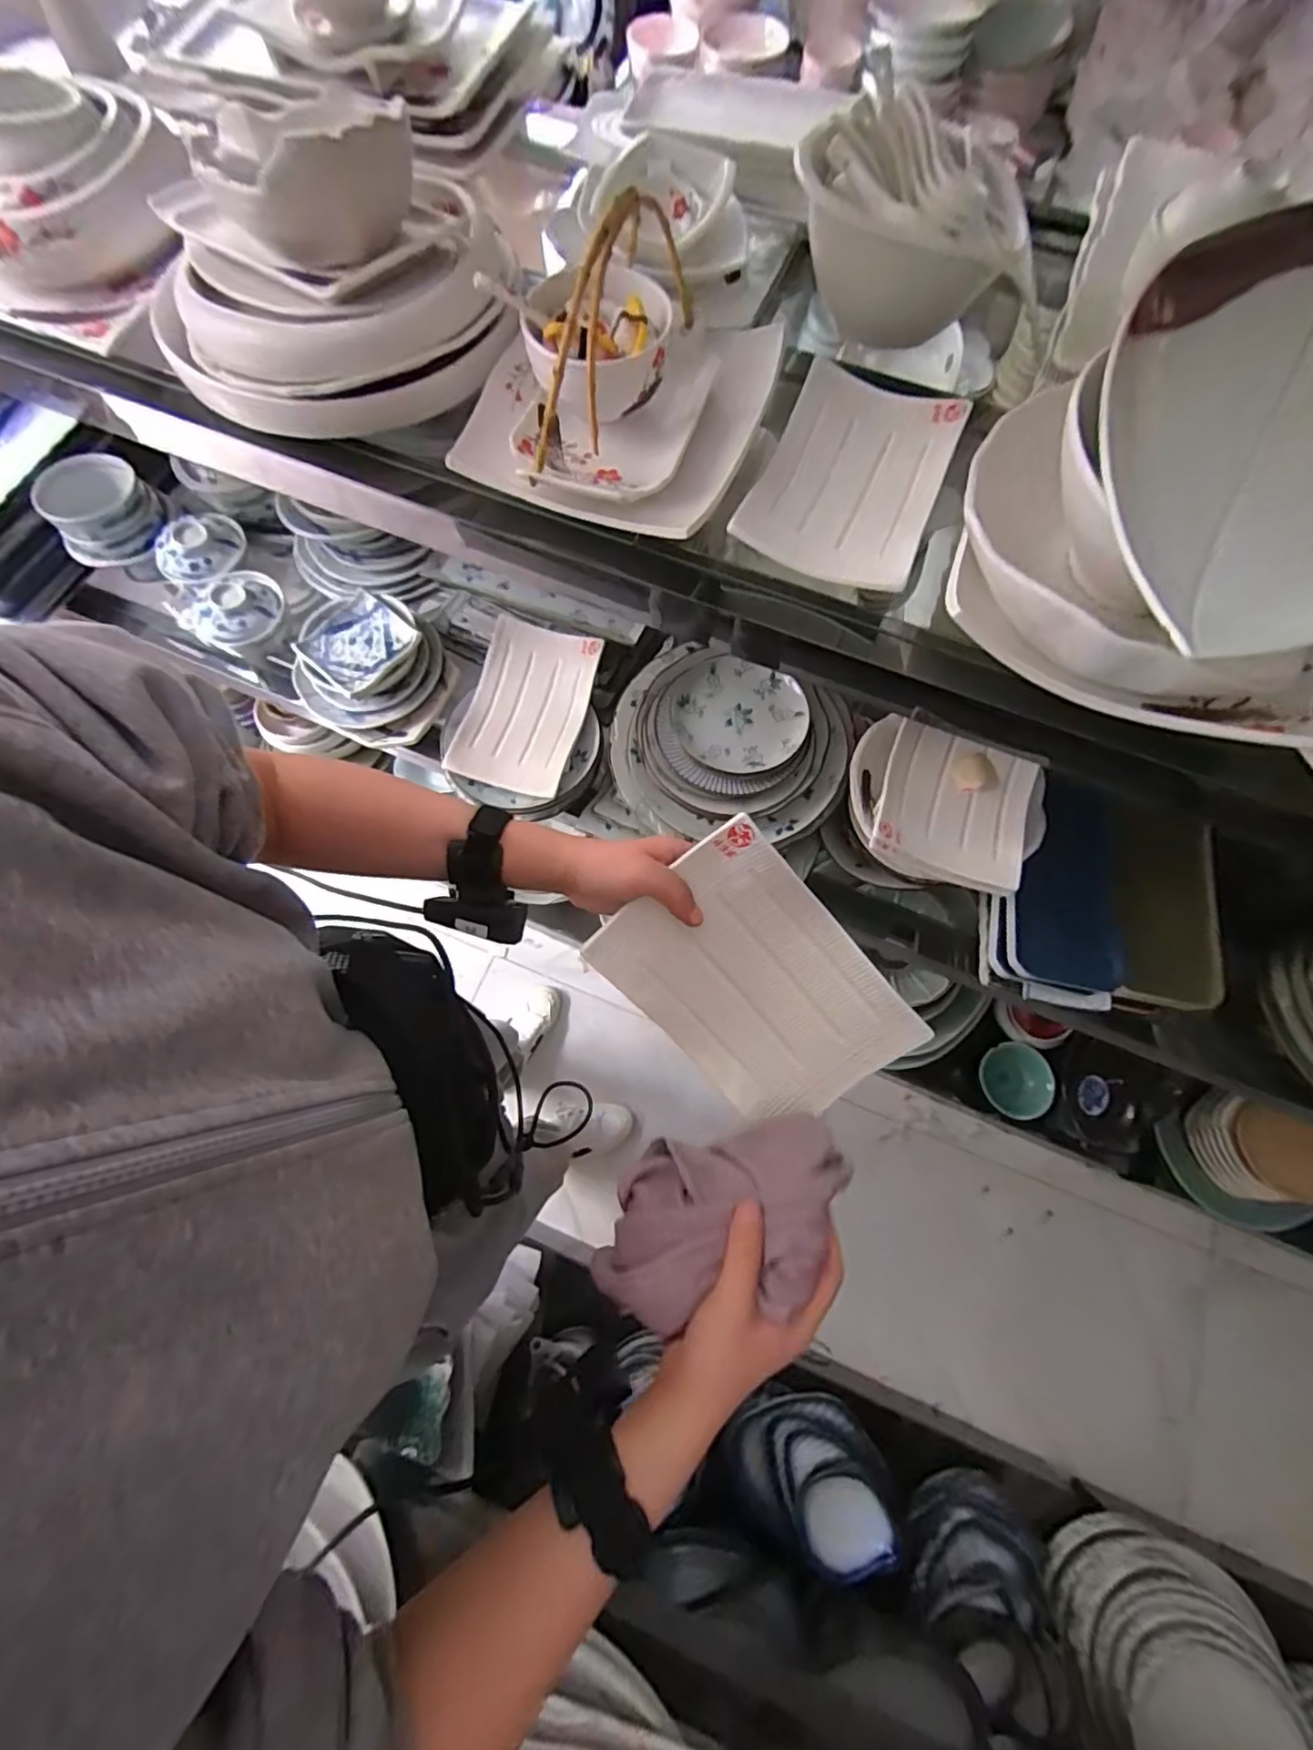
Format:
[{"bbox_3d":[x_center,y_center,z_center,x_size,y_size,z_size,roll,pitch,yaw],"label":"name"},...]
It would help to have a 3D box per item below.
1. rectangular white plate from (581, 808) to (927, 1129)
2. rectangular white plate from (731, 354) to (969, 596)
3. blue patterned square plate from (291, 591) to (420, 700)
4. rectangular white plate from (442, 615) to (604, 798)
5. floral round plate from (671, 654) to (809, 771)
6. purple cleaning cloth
[{"bbox_3d":[0.074,0.080,0.422,0.141,0.020,0.212,-42,101,6],"label":"rectangular white plate"},{"bbox_3d":[0.162,-0.331,0.493,0.141,0.025,0.207,23,75,6],"label":"rectangular white plate"},{"bbox_3d":[-0.388,-0.302,0.766,0.117,0.019,0.127,42,78,11],"label":"blue patterned square plate"},{"bbox_3d":[-0.164,-0.209,0.733,0.144,0.027,0.211,15,74,4],"label":"rectangular white plate"},{"bbox_3d":[0.090,-0.174,0.643,0.140,0.017,0.132,0,73,0],"label":"floral round plate"},{"bbox_3d":[0.042,0.215,0.374,0.164,0.064,0.086,-14,74,-4],"label":"purple cleaning cloth"}]

